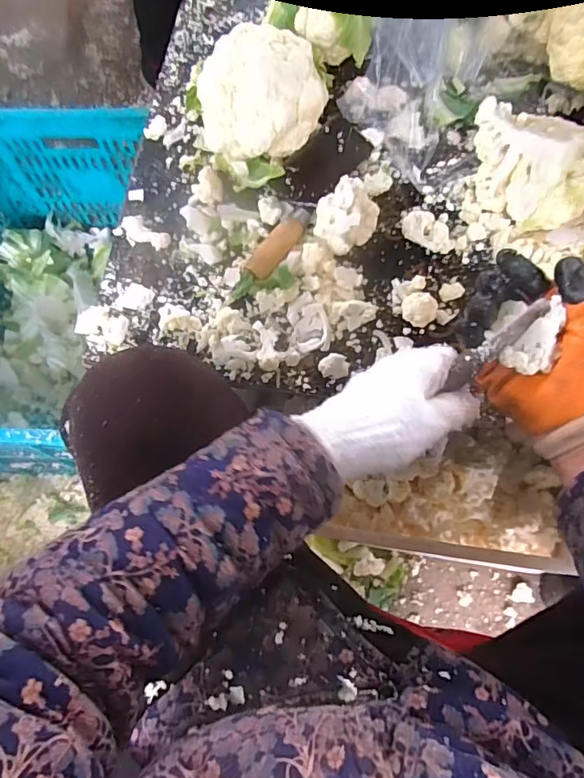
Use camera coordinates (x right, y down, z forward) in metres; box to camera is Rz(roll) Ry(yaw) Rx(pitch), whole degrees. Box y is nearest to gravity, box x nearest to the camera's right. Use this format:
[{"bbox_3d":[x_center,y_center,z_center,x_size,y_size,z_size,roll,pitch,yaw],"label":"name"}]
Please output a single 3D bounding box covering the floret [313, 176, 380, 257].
[{"bbox_3d":[0.058,-0.186,0.544,0.068,0.056,0.059,-42,76,-11],"label":"floret"}]

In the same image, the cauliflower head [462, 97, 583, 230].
[{"bbox_3d":[0.254,-0.234,0.533,0.113,0.091,0.130,7,73,4],"label":"cauliflower head"}]

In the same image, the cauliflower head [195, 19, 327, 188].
[{"bbox_3d":[-0.034,-0.315,0.559,0.116,0.113,0.149,29,76,10],"label":"cauliflower head"}]

